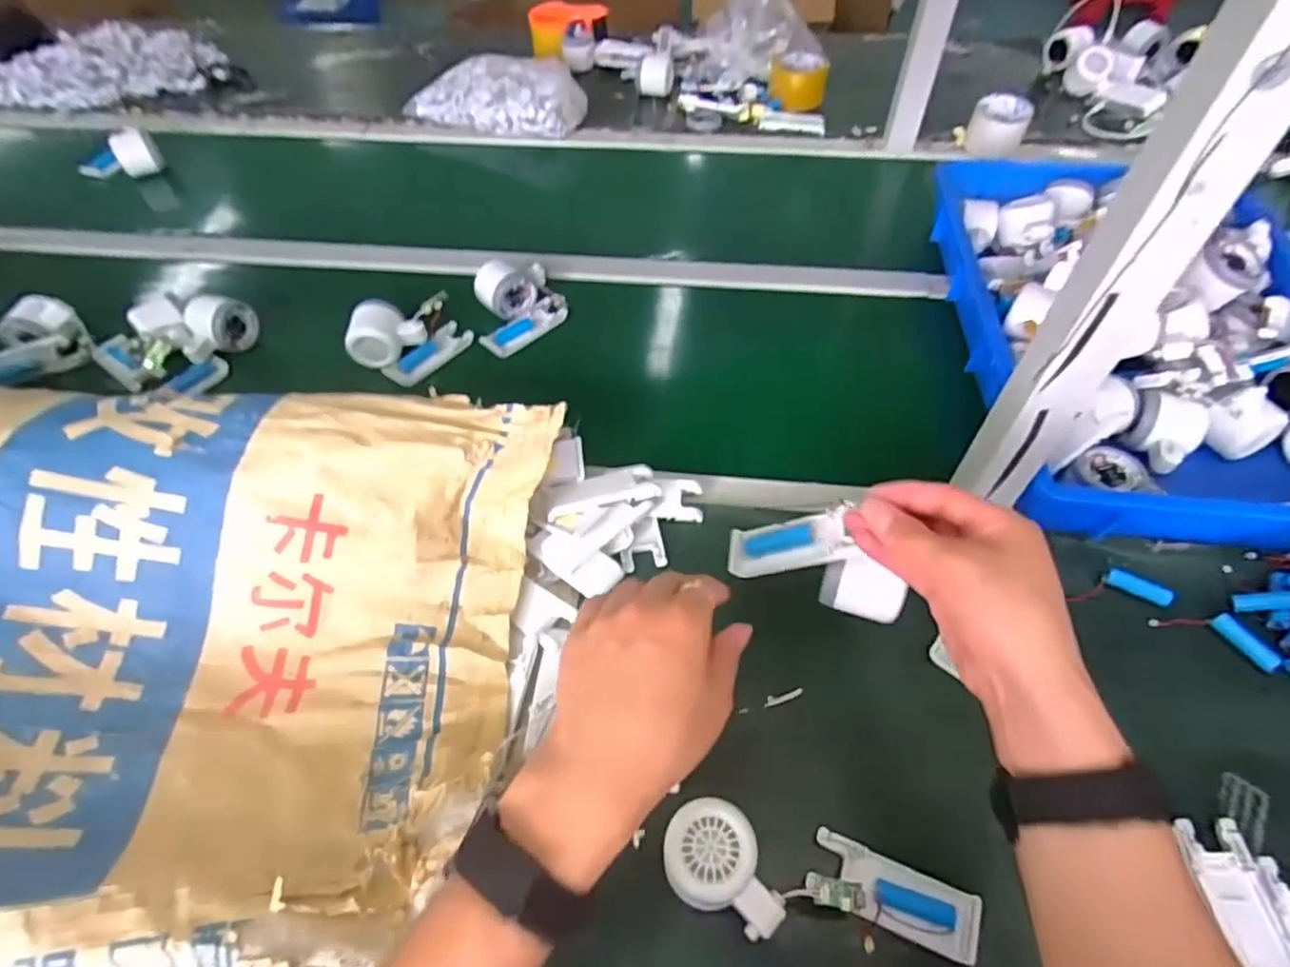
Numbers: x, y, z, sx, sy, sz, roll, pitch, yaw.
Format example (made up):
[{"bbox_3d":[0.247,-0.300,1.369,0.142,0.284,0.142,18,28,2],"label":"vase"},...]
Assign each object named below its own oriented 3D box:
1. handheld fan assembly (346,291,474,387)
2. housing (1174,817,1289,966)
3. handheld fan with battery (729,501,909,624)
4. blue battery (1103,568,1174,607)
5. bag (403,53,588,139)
[{"bbox_3d":[-0.267,-0.166,0.752,0.124,0.068,0.066,-15,54,-9],"label":"handheld fan assembly"},{"bbox_3d":[0.386,0.273,0.421,0.035,0.012,0.104,-4,53,-1],"label":"housing"},{"bbox_3d":[0.124,0.049,0.466,0.121,0.051,0.051,20,56,17],"label":"handheld fan with battery"},{"bbox_3d":[0.417,0.087,0.558,0.048,0.011,0.017,25,58,20],"label":"blue battery"},{"bbox_3d":[-0.247,-0.631,1.080,0.309,0.070,0.144,10,54,10],"label":"bag"}]

